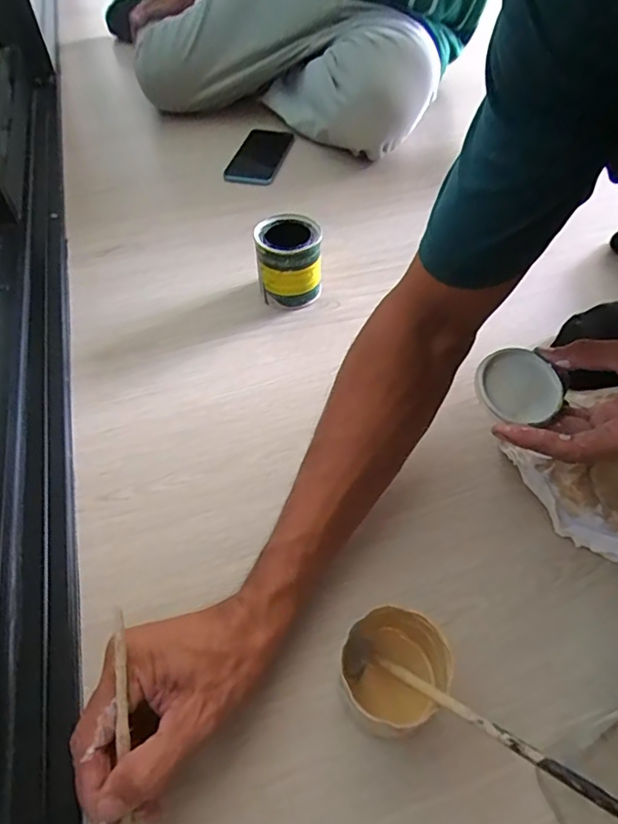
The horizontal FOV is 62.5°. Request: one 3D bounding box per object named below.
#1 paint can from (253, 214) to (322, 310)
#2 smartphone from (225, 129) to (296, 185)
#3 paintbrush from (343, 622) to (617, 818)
[{"bbox_3d":[-0.023,-0.169,0.582,0.070,0.080,0.072,0,52,0],"label":"paint can"},{"bbox_3d":[-0.077,-0.409,0.812,0.073,0.005,0.149,15,59,4],"label":"smartphone"},{"bbox_3d":[0.070,0.154,0.271,0.027,0.201,0.010,-37,101,-25],"label":"paintbrush"}]

